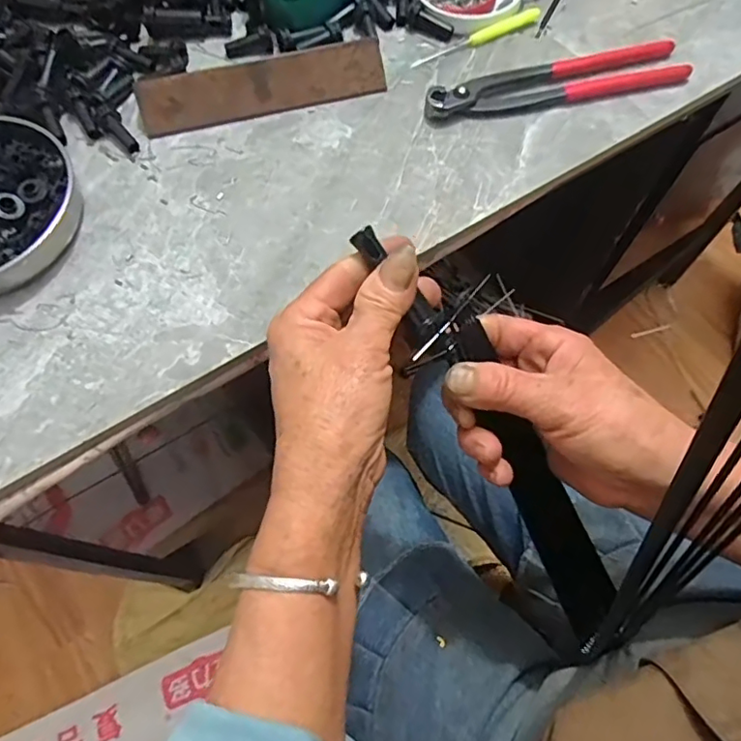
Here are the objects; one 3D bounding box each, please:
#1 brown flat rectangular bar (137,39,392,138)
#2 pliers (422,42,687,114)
[{"bbox_3d":[-0.079,-0.209,0.412,0.178,0.038,0.004,-13,24,-4],"label":"brown flat rectangular bar"},{"bbox_3d":[0.140,-0.214,0.417,0.194,0.014,0.038,-14,67,-5],"label":"pliers"}]

